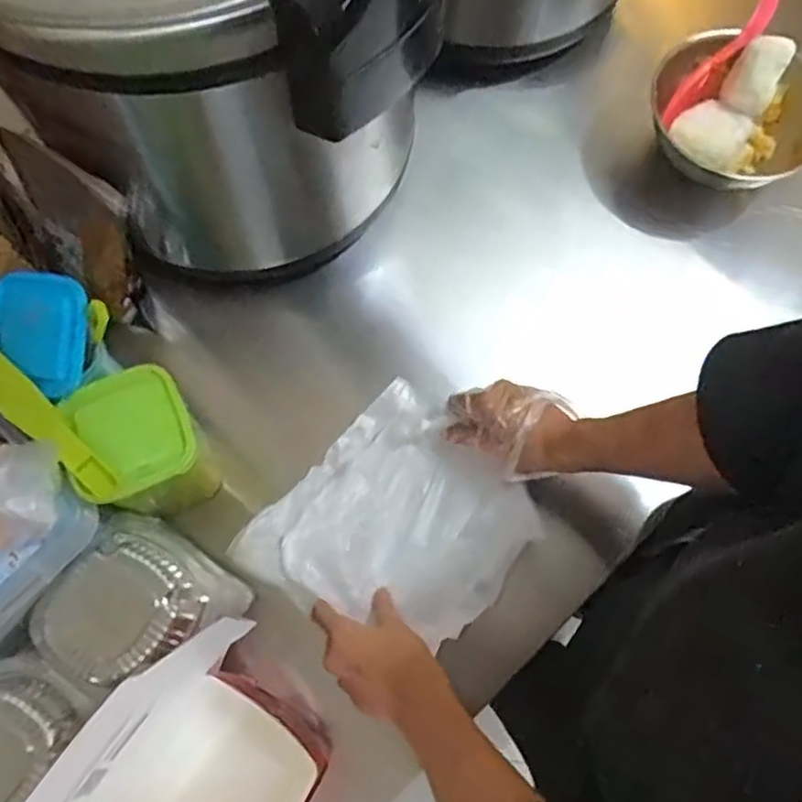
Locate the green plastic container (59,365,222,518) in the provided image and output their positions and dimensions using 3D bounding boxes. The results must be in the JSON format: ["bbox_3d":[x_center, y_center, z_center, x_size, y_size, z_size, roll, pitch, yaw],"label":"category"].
[{"bbox_3d":[-0.217,0.045,0.603,0.098,0.169,0.091,-26,75,-8],"label":"green plastic container"}]

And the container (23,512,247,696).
[{"bbox_3d":[-0.217,0.173,0.562,0.126,0.077,0.125,32,76,9],"label":"container"}]

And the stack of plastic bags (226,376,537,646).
[{"bbox_3d":[-0.004,0.126,0.646,0.209,0.024,0.227,42,70,7],"label":"stack of plastic bags"}]

